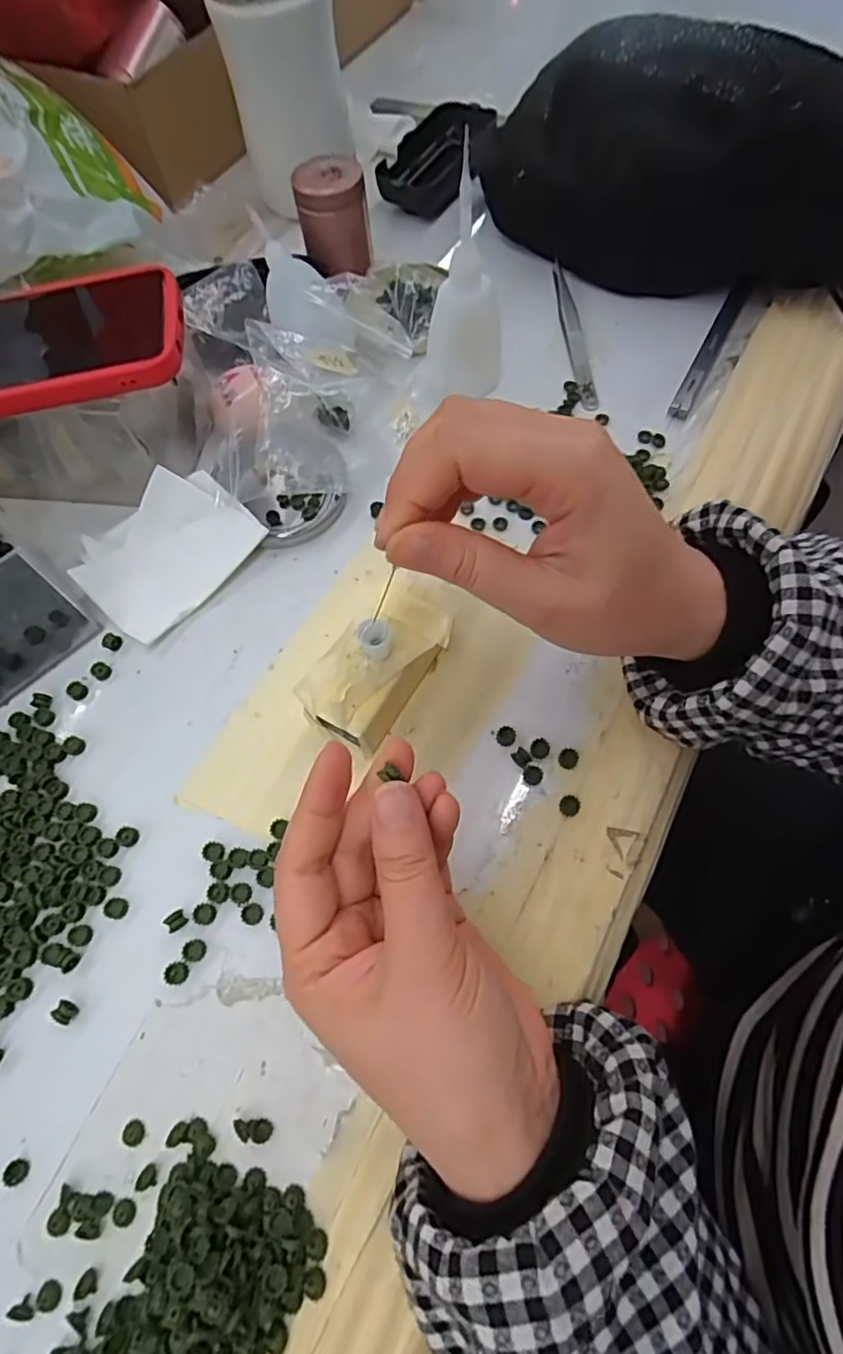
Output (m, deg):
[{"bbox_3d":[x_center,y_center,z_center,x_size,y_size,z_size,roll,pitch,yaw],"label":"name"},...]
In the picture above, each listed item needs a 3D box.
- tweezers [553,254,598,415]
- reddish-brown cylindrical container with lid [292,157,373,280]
[{"bbox_3d":[0.095,-0.223,0.381,0.013,0.004,0.133,-6,67,0],"label":"tweezers"},{"bbox_3d":[-0.057,-0.298,0.389,0.043,0.052,0.039,-13,67,-3],"label":"reddish-brown cylindrical container with lid"}]

